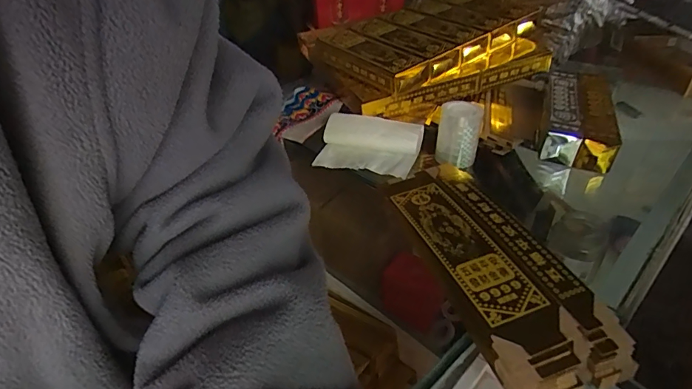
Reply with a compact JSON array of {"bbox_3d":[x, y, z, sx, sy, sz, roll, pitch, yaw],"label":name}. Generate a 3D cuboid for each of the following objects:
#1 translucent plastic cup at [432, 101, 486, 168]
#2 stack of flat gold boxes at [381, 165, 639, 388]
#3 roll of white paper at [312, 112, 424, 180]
[{"bbox_3d":[0.140,-0.076,0.547,0.051,0.070,0.051,3,39,8],"label":"translucent plastic cup"},{"bbox_3d":[0.126,0.059,0.399,0.100,0.035,0.261,-15,40,-15],"label":"stack of flat gold boxes"},{"bbox_3d":[0.028,-0.062,0.570,0.125,0.046,0.086,12,41,18],"label":"roll of white paper"}]

